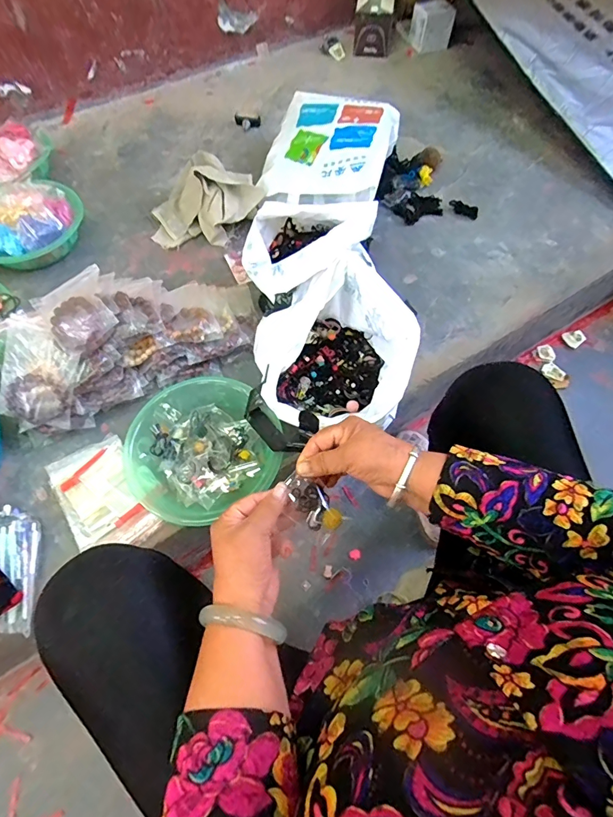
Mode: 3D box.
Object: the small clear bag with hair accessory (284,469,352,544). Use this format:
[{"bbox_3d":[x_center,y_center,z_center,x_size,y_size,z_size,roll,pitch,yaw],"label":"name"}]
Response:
[{"bbox_3d":[0.004,0.099,0.427,0.069,0.017,0.040,41,78,5],"label":"small clear bag with hair accessory"}]

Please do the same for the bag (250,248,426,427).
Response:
[{"bbox_3d":[0.036,-0.100,0.679,0.231,0.161,0.297,-7,63,-4],"label":"bag"}]

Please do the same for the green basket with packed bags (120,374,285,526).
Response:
[{"bbox_3d":[-0.167,0.058,0.674,0.224,0.068,0.227,0,63,0],"label":"green basket with packed bags"}]

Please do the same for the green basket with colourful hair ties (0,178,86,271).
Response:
[{"bbox_3d":[-0.583,-0.374,0.891,0.191,0.114,0.202,0,63,0],"label":"green basket with colourful hair ties"}]

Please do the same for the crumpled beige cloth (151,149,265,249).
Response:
[{"bbox_3d":[-0.219,-0.455,0.928,0.234,0.107,0.178,-4,63,-2],"label":"crumpled beige cloth"}]

